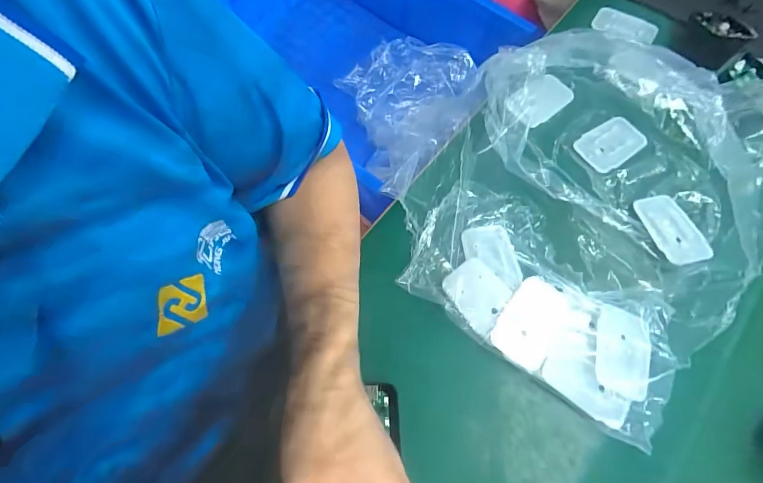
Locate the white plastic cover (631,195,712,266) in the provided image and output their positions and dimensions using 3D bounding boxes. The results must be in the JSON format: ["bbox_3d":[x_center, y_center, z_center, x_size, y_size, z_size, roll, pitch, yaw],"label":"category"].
[{"bbox_3d":[0.266,-0.013,0.351,0.043,0.007,0.069,-15,70,-9],"label":"white plastic cover"}]

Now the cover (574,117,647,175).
[{"bbox_3d":[0.233,-0.100,0.393,0.070,0.006,0.045,-31,73,-14],"label":"cover"}]

